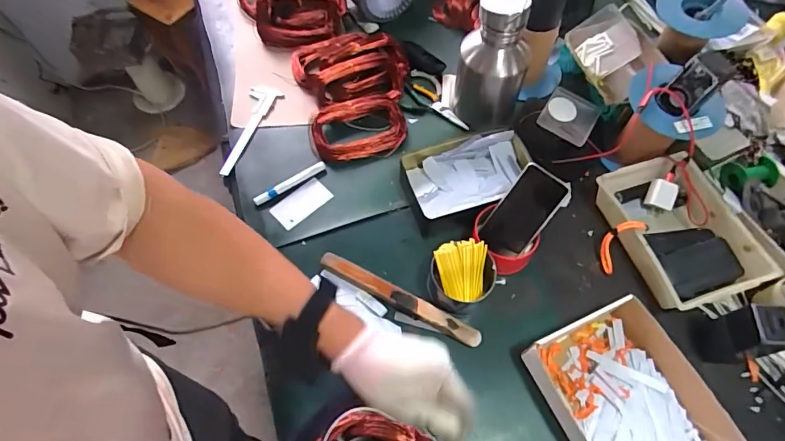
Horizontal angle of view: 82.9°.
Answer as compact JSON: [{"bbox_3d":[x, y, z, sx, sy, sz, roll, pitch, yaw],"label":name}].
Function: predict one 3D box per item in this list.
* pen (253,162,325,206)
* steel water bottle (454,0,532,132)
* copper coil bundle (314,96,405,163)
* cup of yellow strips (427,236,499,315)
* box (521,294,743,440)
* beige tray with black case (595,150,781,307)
[{"bbox_3d":[-0.186,-0.068,0.809,0.142,0.013,0.016,-32,65,-13],"label":"pen"},{"bbox_3d":[0.175,-0.282,0.778,0.120,0.214,0.118,8,63,7],"label":"steel water bottle"},{"bbox_3d":[-0.064,-0.182,0.853,0.175,0.029,0.127,-5,62,0],"label":"copper coil bundle"},{"bbox_3d":[0.106,0.091,0.690,0.098,0.078,0.095,-4,62,1],"label":"cup of yellow strips"},{"bbox_3d":[0.326,0.257,0.604,0.195,0.068,0.255,-21,63,-8],"label":"box"},{"bbox_3d":[0.463,0.018,0.732,0.192,0.064,0.245,-19,63,-7],"label":"beige tray with black case"}]

